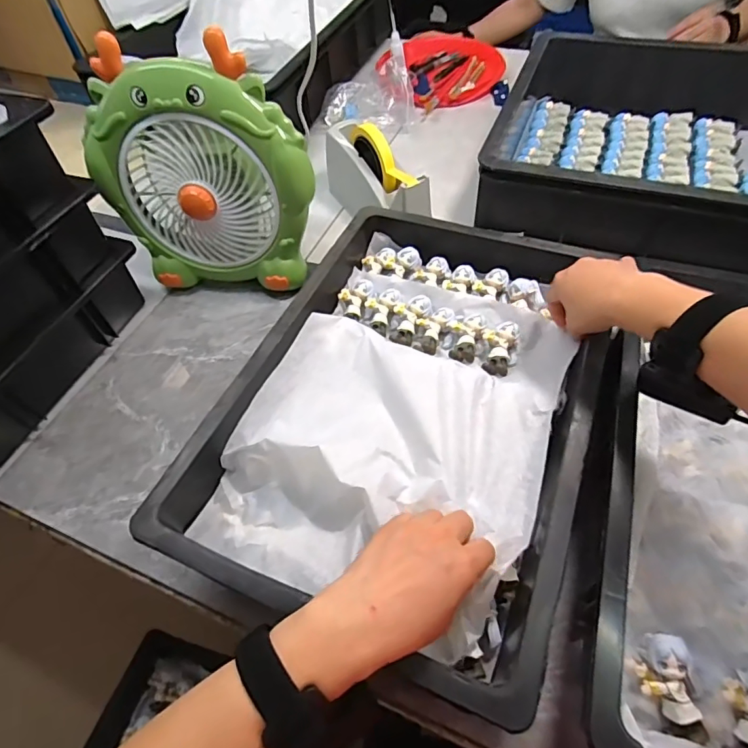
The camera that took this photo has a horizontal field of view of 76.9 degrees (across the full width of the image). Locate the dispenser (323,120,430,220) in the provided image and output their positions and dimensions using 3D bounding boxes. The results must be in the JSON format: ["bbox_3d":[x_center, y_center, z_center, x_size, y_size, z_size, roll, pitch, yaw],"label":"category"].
[{"bbox_3d":[0.003,-0.284,0.689,0.062,0.120,0.202,-33,58,-17],"label":"dispenser"}]

